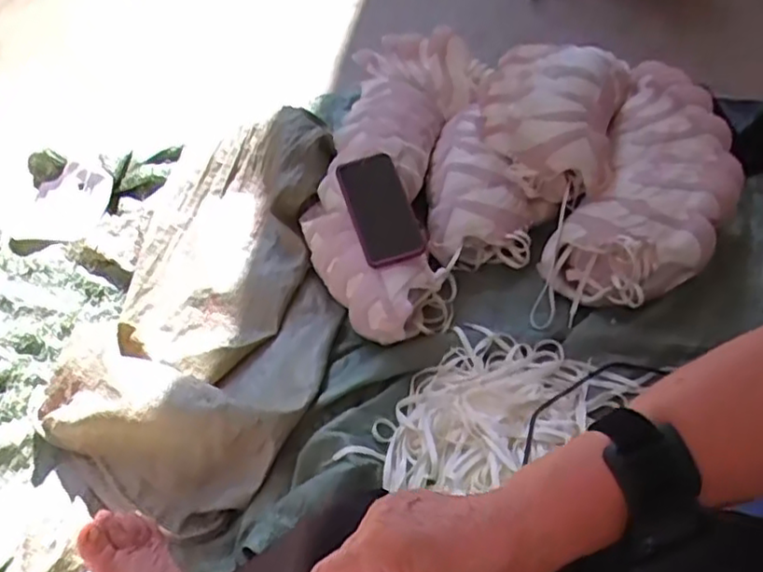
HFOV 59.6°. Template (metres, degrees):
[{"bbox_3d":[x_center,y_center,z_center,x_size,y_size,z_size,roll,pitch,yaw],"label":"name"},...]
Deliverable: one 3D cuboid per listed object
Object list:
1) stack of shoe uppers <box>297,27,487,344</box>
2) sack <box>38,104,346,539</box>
[{"bbox_3d":[0.019,-0.177,1.063,0.235,0.152,0.568,7,51,11],"label":"stack of shoe uppers"},{"bbox_3d":[-0.228,0.005,0.940,0.330,0.132,0.608,6,51,9],"label":"sack"}]

